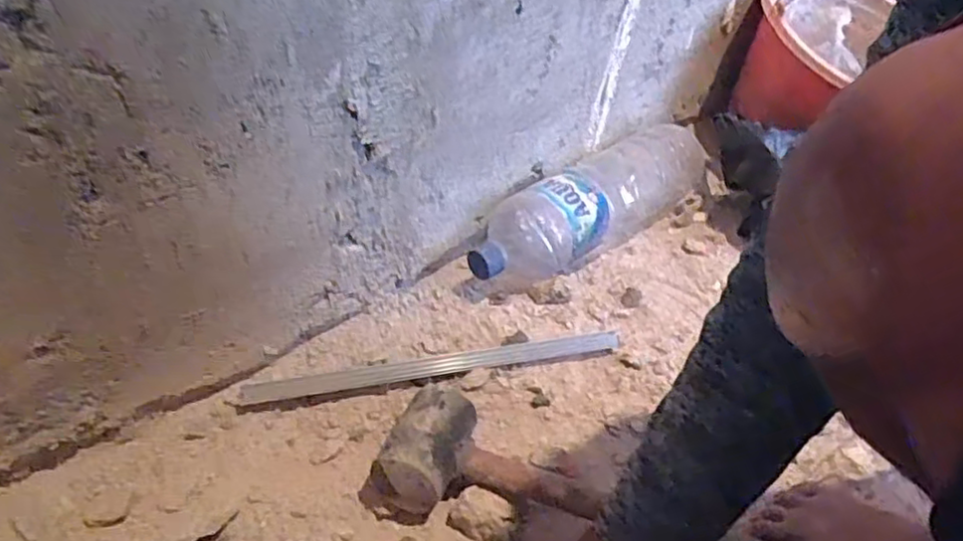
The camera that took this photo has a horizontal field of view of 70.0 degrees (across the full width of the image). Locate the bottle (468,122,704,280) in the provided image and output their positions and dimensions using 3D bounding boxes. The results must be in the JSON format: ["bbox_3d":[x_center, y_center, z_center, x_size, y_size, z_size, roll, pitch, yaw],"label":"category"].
[{"bbox_3d":[0.126,-0.075,0.730,0.086,0.085,0.342,34,51,29],"label":"bottle"}]

